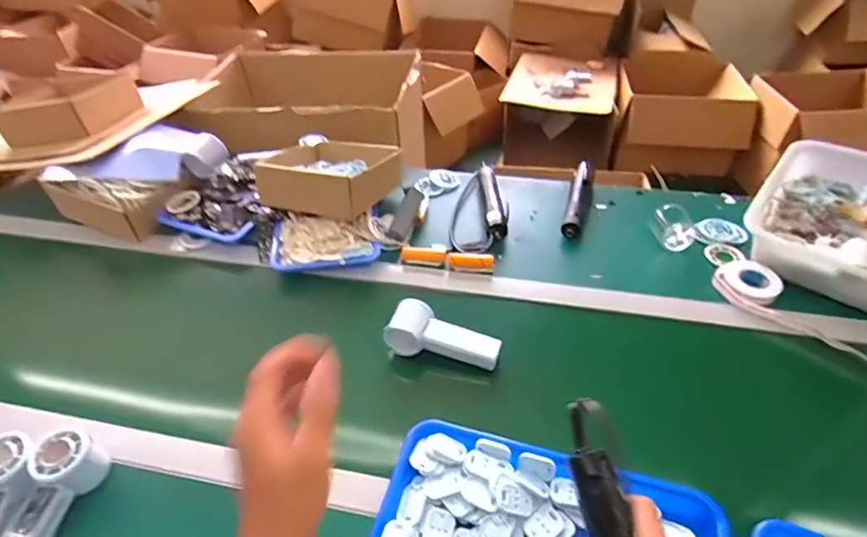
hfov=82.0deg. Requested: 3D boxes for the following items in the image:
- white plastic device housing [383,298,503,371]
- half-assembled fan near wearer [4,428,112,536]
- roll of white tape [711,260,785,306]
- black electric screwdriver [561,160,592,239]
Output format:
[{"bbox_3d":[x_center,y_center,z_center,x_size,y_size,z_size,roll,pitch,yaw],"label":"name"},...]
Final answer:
[{"bbox_3d":[0.013,0.093,0.675,0.151,0.046,0.061,17,46,18],"label":"white plastic device housing"},{"bbox_3d":[-0.410,0.254,0.527,0.052,0.056,0.150,7,56,9],"label":"half-assembled fan near wearer"},{"bbox_3d":[0.484,0.022,0.769,0.099,0.026,0.087,-32,51,-29],"label":"roll of white tape"},{"bbox_3d":[0.267,-0.131,0.913,0.034,0.047,0.194,13,45,15],"label":"black electric screwdriver"}]

